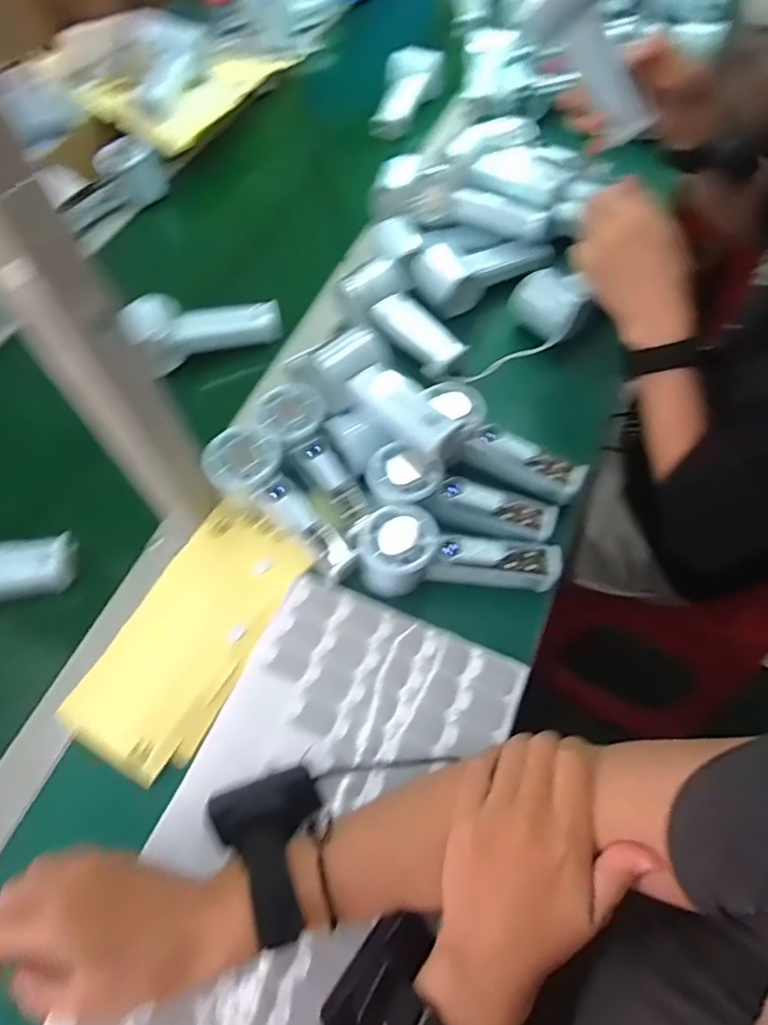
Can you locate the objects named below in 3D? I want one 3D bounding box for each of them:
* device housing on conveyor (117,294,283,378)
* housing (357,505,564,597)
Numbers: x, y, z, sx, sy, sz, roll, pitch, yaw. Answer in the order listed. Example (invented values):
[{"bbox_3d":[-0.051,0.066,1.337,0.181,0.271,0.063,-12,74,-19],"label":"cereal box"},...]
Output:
[{"bbox_3d":[-0.191,-0.206,0.607,0.150,0.048,0.070,-20,62,-8],"label":"device housing on conveyor"},{"bbox_3d":[0.058,0.040,0.465,0.158,0.051,0.058,8,61,-7],"label":"housing"}]

